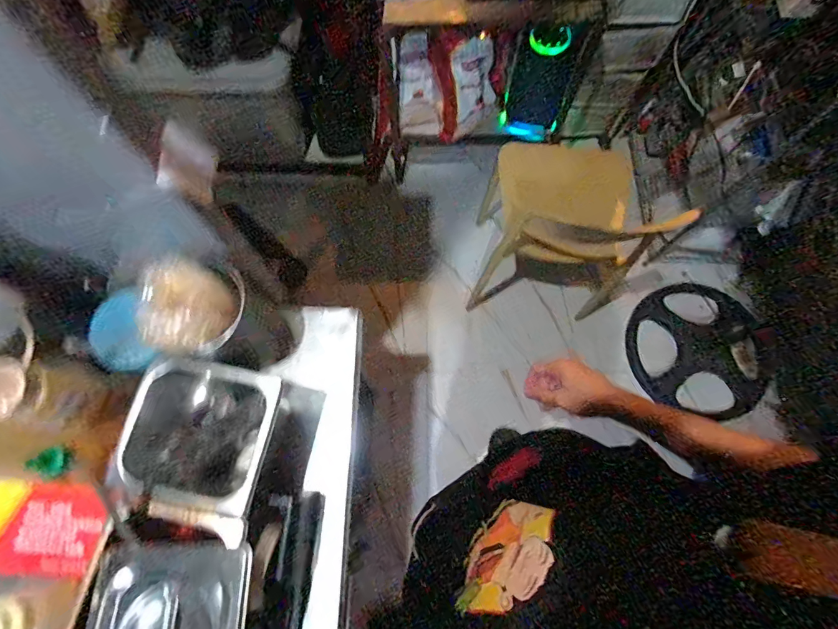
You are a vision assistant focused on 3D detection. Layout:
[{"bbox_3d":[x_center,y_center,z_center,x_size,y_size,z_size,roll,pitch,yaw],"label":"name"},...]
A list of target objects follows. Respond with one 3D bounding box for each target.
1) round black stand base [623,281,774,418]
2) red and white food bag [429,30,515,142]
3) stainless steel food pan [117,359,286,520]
[{"bbox_3d":[0.982,0.125,1.495,0.441,0.070,0.470,0,74,0],"label":"round black stand base"},{"bbox_3d":[0.175,-0.745,1.387,0.250,0.284,0.137,-16,75,-4],"label":"red and white food bag"},{"bbox_3d":[-0.268,0.165,0.588,0.178,0.190,0.166,5,74,2],"label":"stainless steel food pan"}]

